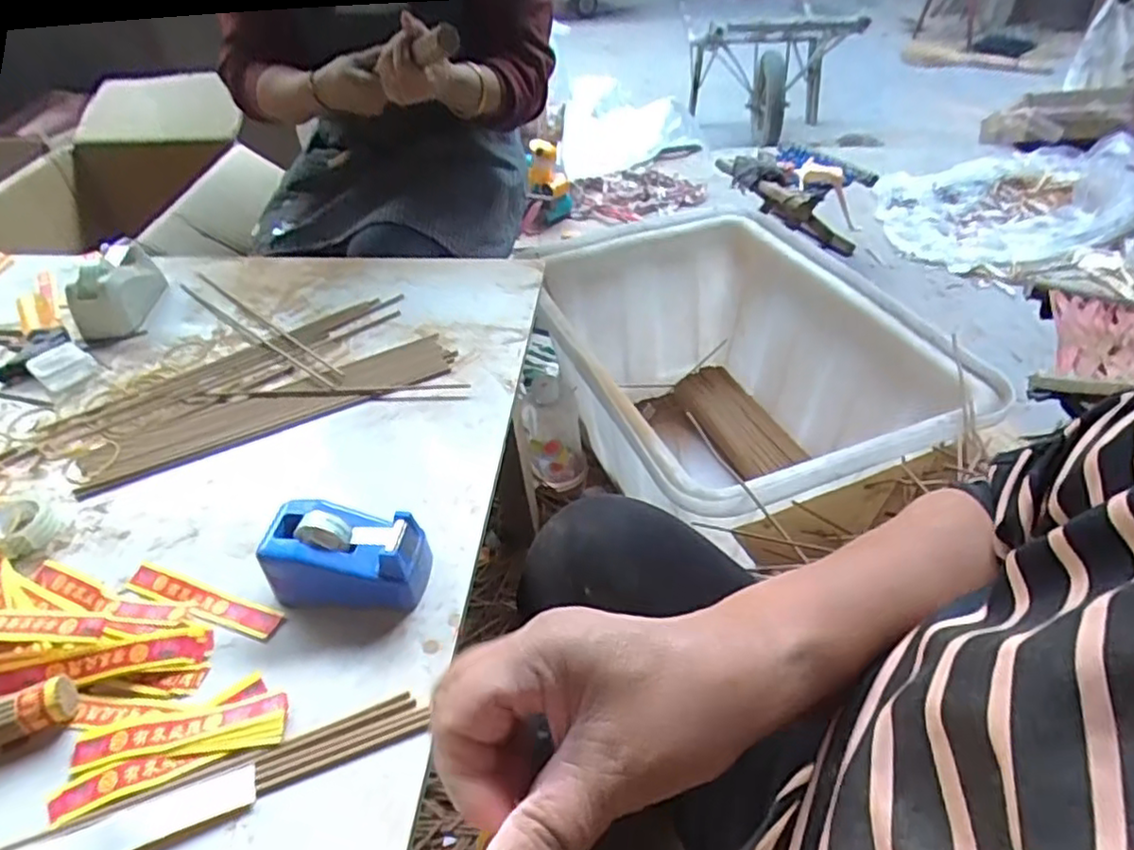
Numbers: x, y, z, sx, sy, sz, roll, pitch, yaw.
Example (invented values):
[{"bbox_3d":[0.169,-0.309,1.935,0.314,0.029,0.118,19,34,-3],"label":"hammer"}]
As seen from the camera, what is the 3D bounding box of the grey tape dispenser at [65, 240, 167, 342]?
[{"bbox_3d":[-0.497,-0.151,0.734,0.070,0.062,0.119,-7,42,-4],"label":"grey tape dispenser"}]

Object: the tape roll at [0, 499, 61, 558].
[{"bbox_3d":[-0.410,0.076,0.505,0.045,0.021,0.045,-2,42,2],"label":"tape roll"}]

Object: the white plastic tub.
[{"bbox_3d":[0.237,-0.043,0.984,0.483,0.314,0.557,-18,44,-15],"label":"white plastic tub"}]

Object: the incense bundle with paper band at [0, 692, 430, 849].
[{"bbox_3d":[-0.233,0.209,0.354,0.314,0.012,0.031,-17,43,-14],"label":"incense bundle with paper band"}]

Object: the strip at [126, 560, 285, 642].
[{"bbox_3d":[-0.249,0.118,0.460,0.122,0.007,0.022,13,45,18],"label":"strip"}]

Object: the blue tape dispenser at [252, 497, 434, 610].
[{"bbox_3d":[-0.145,0.087,0.452,0.102,0.055,0.056,1,42,6],"label":"blue tape dispenser"}]

